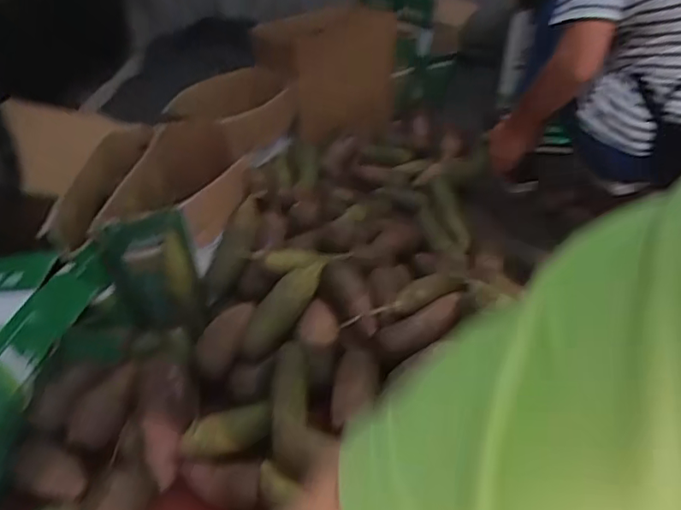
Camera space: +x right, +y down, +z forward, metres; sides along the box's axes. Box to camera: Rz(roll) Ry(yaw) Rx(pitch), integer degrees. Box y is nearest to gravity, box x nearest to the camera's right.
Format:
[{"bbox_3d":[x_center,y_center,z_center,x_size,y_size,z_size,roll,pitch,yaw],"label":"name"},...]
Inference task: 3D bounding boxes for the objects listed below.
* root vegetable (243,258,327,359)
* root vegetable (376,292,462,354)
[{"bbox_3d":[-0.092,0.084,0.862,0.180,0.055,0.053,-52,52,7],"label":"root vegetable"},{"bbox_3d":[0.134,0.116,0.870,0.152,0.045,0.041,-28,46,-6],"label":"root vegetable"}]

